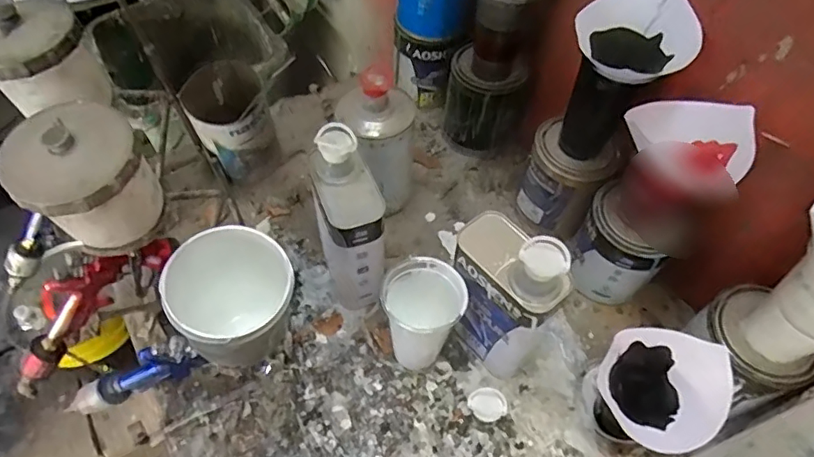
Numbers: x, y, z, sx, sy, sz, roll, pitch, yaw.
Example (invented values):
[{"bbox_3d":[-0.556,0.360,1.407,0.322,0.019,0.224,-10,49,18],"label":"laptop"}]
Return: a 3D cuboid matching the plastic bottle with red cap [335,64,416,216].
[{"bbox_3d":[-0.039,-0.106,0.705,0.098,0.211,0.082,-7,58,-7],"label":"plastic bottle with red cap"}]

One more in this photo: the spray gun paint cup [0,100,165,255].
[{"bbox_3d":[-0.275,-0.040,0.471,0.099,0.117,0.094,1,57,-1],"label":"spray gun paint cup"}]

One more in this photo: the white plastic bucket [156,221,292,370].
[{"bbox_3d":[-0.144,0.067,0.464,0.094,0.111,0.095,1,57,-1],"label":"white plastic bucket"}]

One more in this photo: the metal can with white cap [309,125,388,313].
[{"bbox_3d":[-0.067,-0.002,0.628,0.073,0.218,0.113,-7,58,-7],"label":"metal can with white cap"}]

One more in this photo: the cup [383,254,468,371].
[{"bbox_3d":[0.017,0.096,0.608,0.081,0.139,0.077,1,57,-1],"label":"cup"}]

